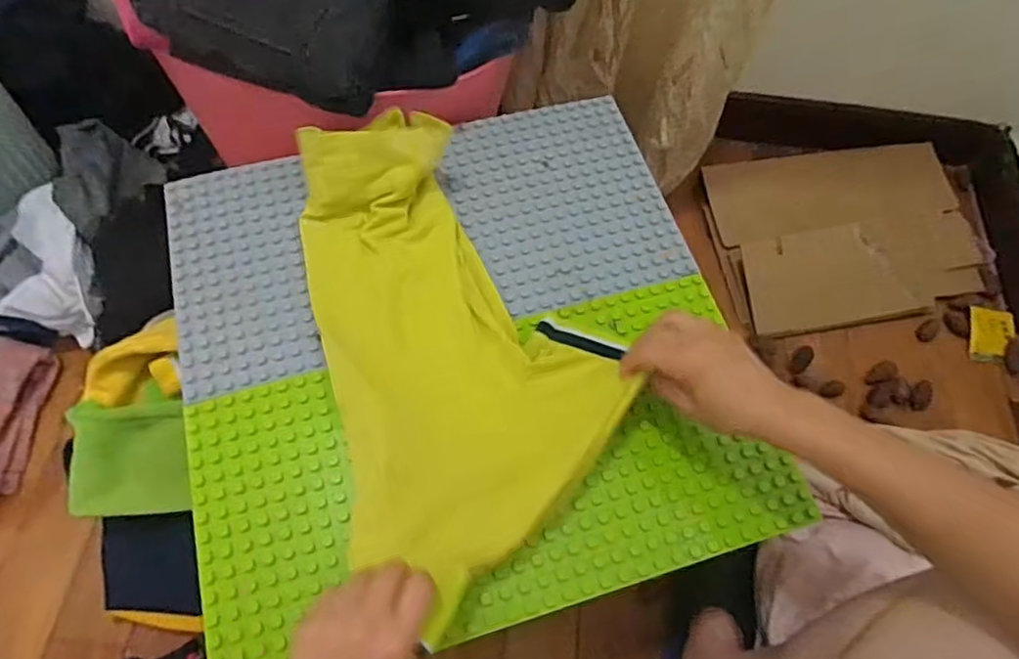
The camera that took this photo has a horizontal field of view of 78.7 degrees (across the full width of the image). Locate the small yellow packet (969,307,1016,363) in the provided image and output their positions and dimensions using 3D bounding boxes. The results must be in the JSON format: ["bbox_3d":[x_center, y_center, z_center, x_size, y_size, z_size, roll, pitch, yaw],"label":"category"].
[{"bbox_3d":[0.767,0.009,0.991,0.059,0.010,0.088,6,79,19],"label":"small yellow packet"}]

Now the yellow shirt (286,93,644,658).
[{"bbox_3d":[-0.041,0.001,0.541,0.243,0.071,0.412,-12,66,-8],"label":"yellow shirt"}]

